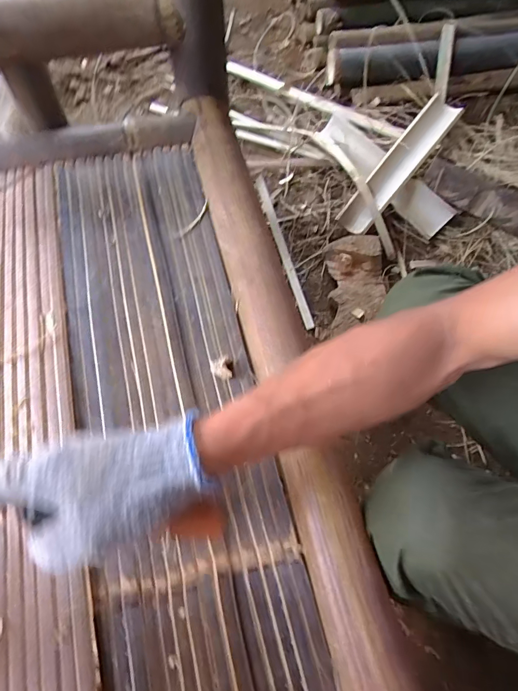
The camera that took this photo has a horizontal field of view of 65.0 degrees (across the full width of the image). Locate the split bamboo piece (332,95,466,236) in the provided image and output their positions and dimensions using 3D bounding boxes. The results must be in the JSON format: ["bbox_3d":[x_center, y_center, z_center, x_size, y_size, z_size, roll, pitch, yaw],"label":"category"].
[{"bbox_3d":[0.291,-0.374,0.854,0.070,0.050,0.336,38,86,15],"label":"split bamboo piece"}]

